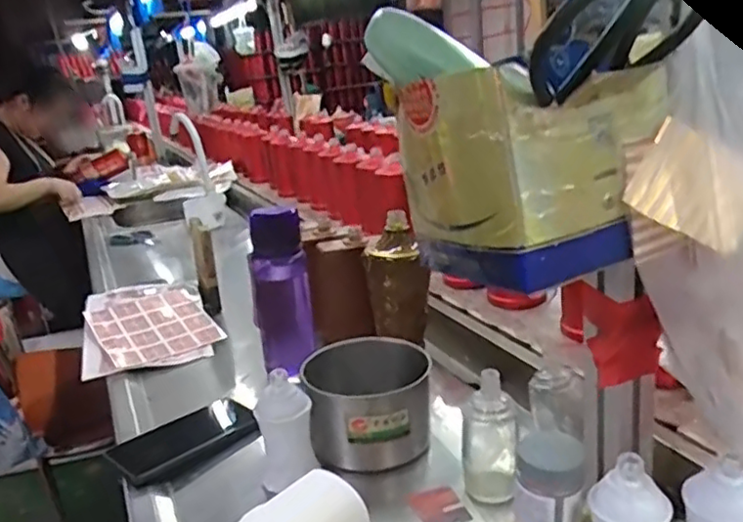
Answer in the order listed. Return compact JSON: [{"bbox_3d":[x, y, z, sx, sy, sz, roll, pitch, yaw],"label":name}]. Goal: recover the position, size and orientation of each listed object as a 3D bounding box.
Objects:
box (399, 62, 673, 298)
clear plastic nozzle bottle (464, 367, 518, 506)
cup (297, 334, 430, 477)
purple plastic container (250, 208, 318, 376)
[{"bbox_3d":[0.098,-0.063,0.438,0.124,0.124,0.137,-20,23,-32],"label":"box"},{"bbox_3d":[0.111,0.163,0.624,0.049,0.120,0.057,-3,20,11],"label":"clear plastic nozzle bottle"},{"bbox_3d":[-0.003,0.153,0.713,0.126,0.091,0.123,-6,20,2],"label":"cup"},{"bbox_3d":[-0.119,0.040,0.865,0.072,0.211,0.075,-7,20,0],"label":"purple plastic container"}]

